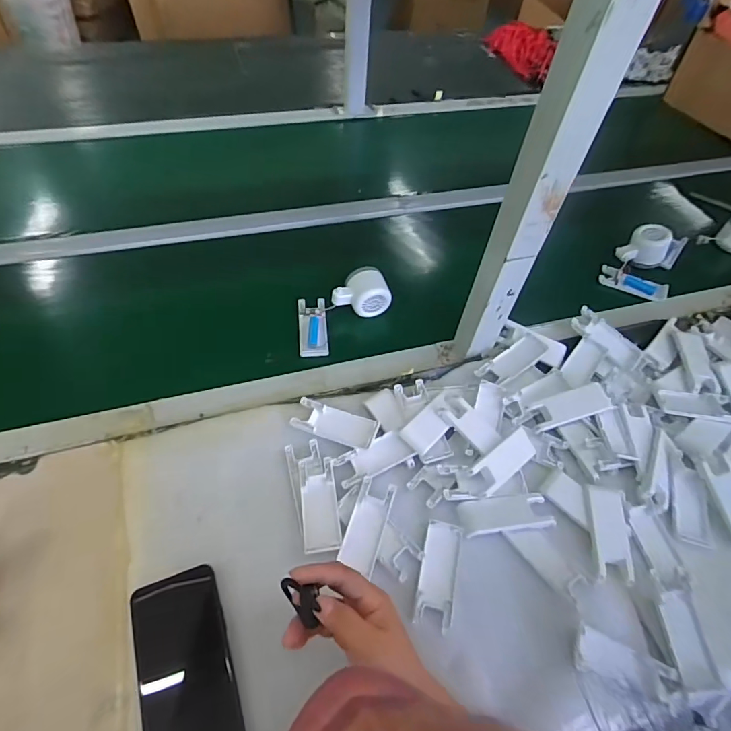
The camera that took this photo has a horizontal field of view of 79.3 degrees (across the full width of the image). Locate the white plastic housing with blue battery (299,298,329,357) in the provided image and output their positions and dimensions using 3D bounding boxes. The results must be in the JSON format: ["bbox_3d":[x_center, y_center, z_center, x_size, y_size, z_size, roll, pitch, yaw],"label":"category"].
[{"bbox_3d":[-0.076,-0.059,0.643,0.040,0.010,0.103,-3,56,-6],"label":"white plastic housing with blue battery"}]

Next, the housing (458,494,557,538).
[{"bbox_3d":[0.156,0.167,0.492,0.099,0.015,0.037,-3,56,-7],"label":"housing"}]

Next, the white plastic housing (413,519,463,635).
[{"bbox_3d":[0.076,0.214,0.456,0.038,0.010,0.099,14,55,5],"label":"white plastic housing"}]

